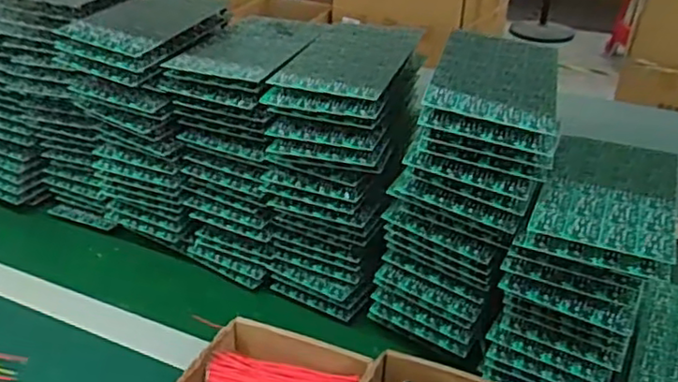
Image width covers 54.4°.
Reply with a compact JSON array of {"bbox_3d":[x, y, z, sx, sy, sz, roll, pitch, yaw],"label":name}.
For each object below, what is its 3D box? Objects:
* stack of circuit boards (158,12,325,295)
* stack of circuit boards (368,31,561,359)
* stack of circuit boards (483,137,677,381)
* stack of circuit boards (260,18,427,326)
[{"bbox_3d":[-0.094,-0.046,0.745,0.121,0.249,0.159,13,34,19],"label":"stack of circuit boards"},{"bbox_3d":[0.126,0.000,0.635,0.131,0.239,0.167,13,34,19],"label":"stack of circuit boards"},{"bbox_3d":[0.220,0.073,0.607,0.122,0.179,0.176,14,34,20],"label":"stack of circuit boards"},{"bbox_3d":[0.007,-0.022,0.707,0.117,0.249,0.177,11,33,17],"label":"stack of circuit boards"}]

